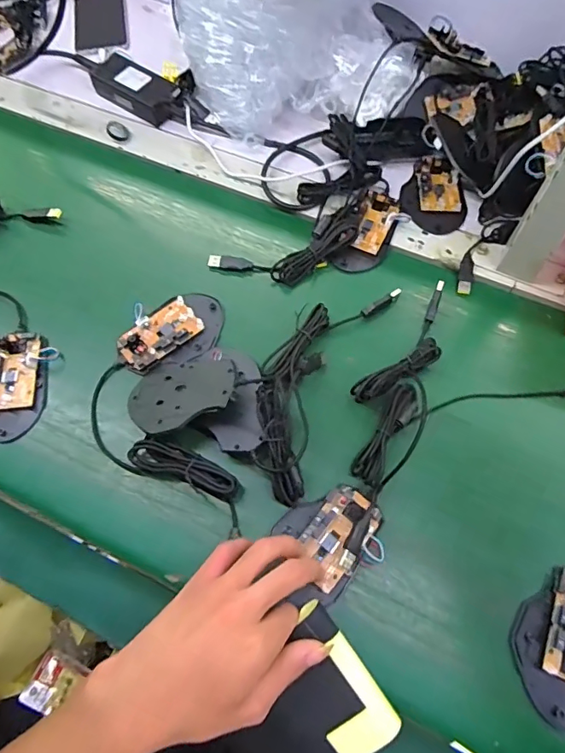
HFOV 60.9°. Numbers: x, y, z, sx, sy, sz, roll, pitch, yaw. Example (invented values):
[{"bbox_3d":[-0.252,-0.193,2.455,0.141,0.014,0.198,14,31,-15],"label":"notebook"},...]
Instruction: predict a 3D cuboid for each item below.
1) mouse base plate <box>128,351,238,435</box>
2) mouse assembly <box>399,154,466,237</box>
[{"bbox_3d":[-0.090,0.011,0.432,0.106,0.007,0.081,-27,47,10],"label":"mouse base plate"},{"bbox_3d":[0.176,-0.214,0.560,0.069,0.018,0.104,0,65,2],"label":"mouse assembly"}]

